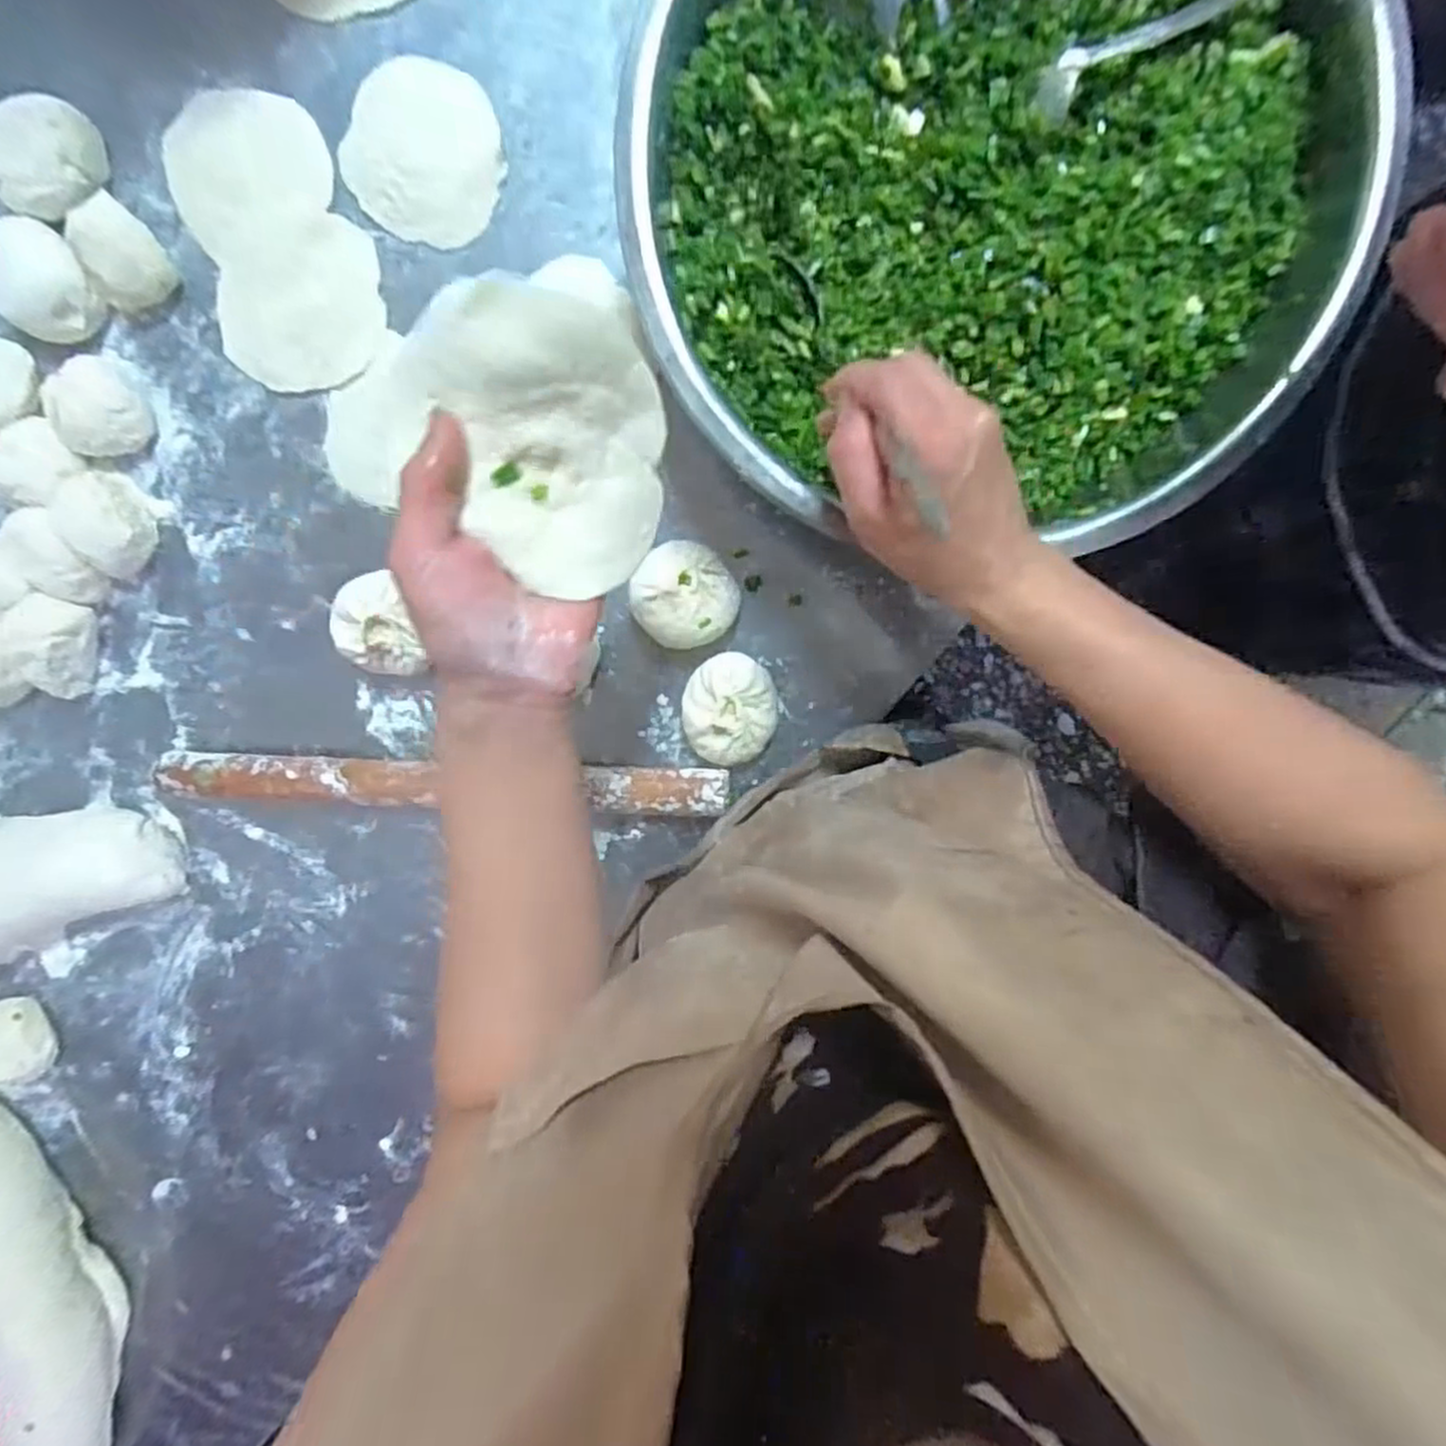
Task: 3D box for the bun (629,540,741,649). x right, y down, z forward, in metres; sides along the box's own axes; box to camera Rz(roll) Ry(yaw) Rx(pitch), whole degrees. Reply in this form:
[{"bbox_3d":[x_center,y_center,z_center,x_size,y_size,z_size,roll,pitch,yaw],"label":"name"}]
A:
[{"bbox_3d":[-0.025,-0.087,0.517,0.069,0.042,0.065,0,99,2],"label":"bun"}]

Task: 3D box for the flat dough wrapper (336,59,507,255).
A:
[{"bbox_3d":[-0.196,-0.375,0.496,0.101,0.012,0.101,0,99,2],"label":"flat dough wrapper"}]

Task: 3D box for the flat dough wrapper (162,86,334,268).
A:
[{"bbox_3d":[-0.320,-0.371,0.506,0.108,0.009,0.104,0,99,2],"label":"flat dough wrapper"}]

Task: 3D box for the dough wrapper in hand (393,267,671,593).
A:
[{"bbox_3d":[-0.065,-0.111,0.300,0.095,0.020,0.118,-47,128,1],"label":"dough wrapper in hand"}]

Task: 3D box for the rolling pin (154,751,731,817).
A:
[{"bbox_3d":[-0.198,0.043,0.546,0.400,0.039,0.034,1,99,2],"label":"rolling pin"}]

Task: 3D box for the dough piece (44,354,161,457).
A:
[{"bbox_3d":[-0.421,-0.214,0.516,0.055,0.028,0.064,15,99,0],"label":"dough piece"}]

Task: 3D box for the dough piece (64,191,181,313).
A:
[{"bbox_3d":[-0.392,-0.302,0.496,0.056,0.033,0.055,35,98,-3],"label":"dough piece"}]

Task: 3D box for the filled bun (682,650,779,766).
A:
[{"bbox_3d":[0.005,-0.011,0.528,0.063,0.043,0.074,4,99,1],"label":"filled bun"}]

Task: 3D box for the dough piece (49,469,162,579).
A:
[{"bbox_3d":[-0.424,-0.139,0.527,0.053,0.034,0.060,-34,96,6],"label":"dough piece"}]

